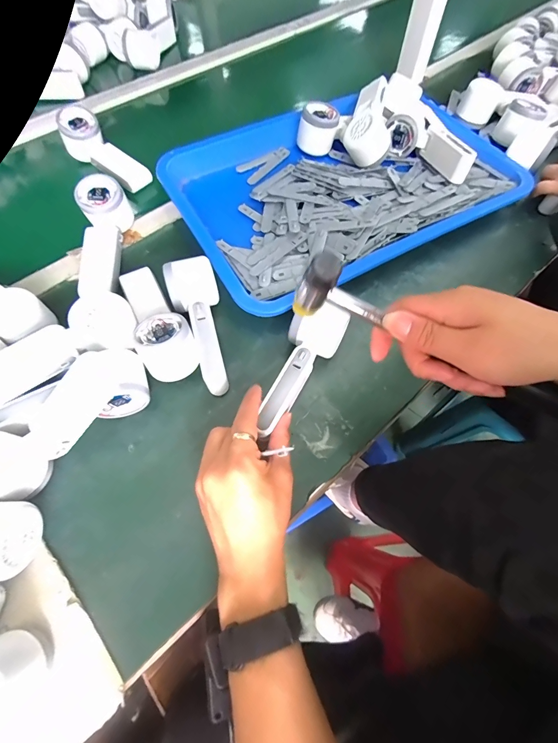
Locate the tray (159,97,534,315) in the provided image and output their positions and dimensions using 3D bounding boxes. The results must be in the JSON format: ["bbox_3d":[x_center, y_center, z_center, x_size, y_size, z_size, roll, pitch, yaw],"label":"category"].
[{"bbox_3d":[0.090,-0.282,0.493,0.469,0.042,0.336,-27,67,-13],"label":"tray"}]

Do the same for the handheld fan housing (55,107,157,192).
[{"bbox_3d":[-0.272,-0.342,0.525,0.166,0.037,0.056,40,70,3],"label":"handheld fan housing"}]

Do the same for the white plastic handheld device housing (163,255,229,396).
[{"bbox_3d":[-0.086,-0.055,0.375,0.051,0.048,0.159,-16,65,-8],"label":"white plastic handheld device housing"}]

